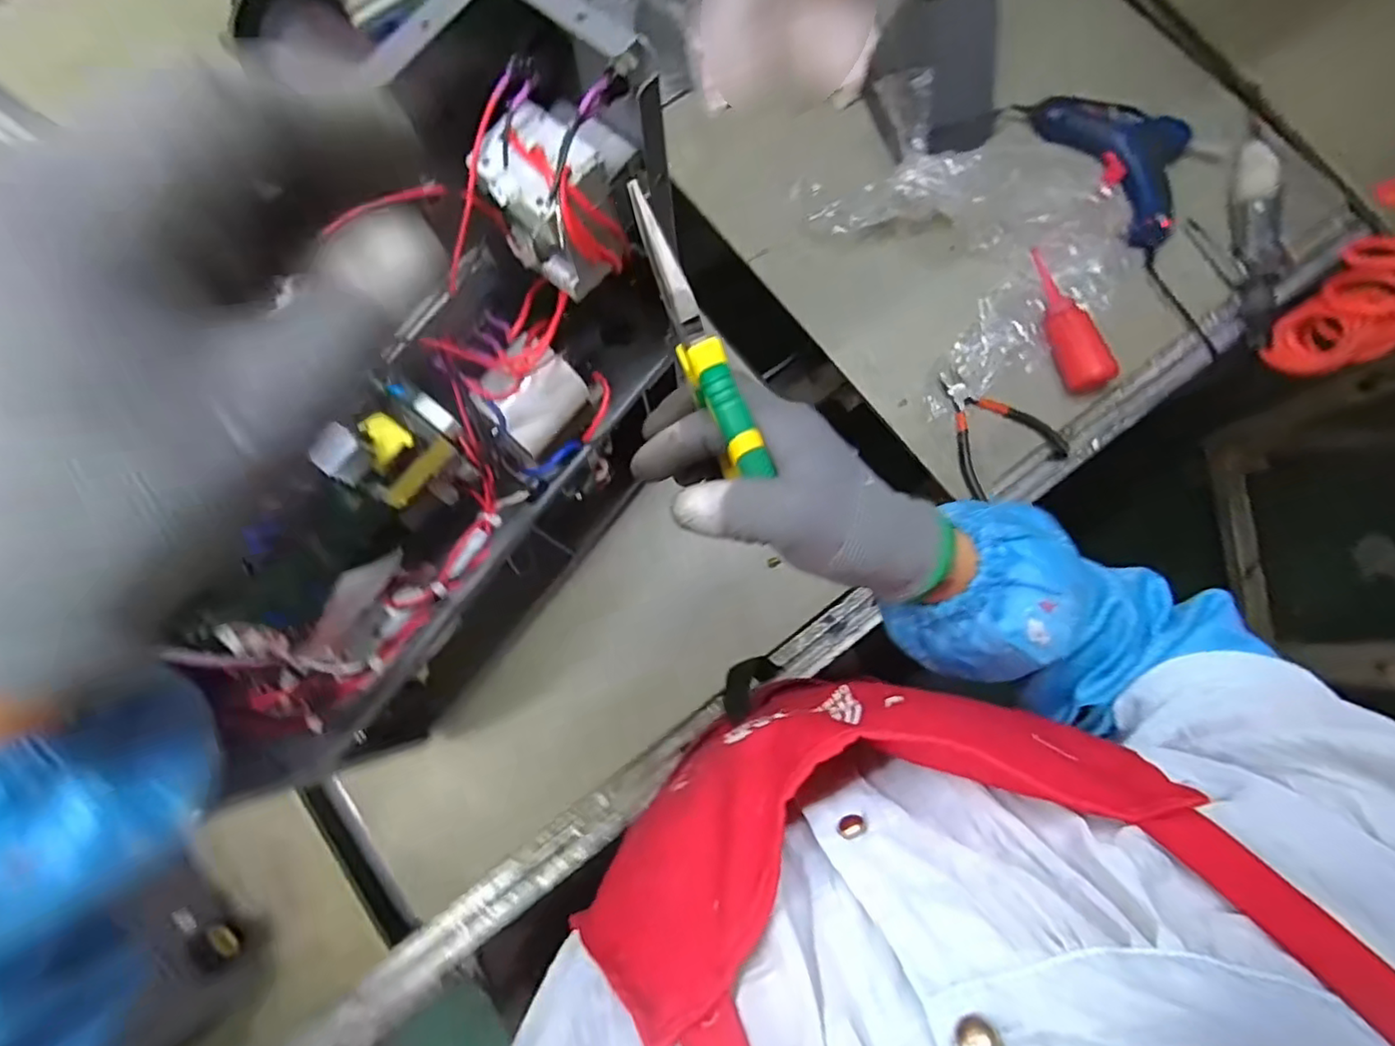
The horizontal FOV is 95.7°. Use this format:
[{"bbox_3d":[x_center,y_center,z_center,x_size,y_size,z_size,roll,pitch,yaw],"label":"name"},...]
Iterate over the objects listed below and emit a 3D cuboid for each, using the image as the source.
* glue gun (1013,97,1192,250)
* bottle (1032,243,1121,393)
[{"bbox_3d":[0.500,-0.440,0.731,0.145,0.053,0.229,-35,80,-5],"label":"glue gun"},{"bbox_3d":[0.409,-0.229,0.697,0.047,0.042,0.174,-10,79,0],"label":"bottle"}]

